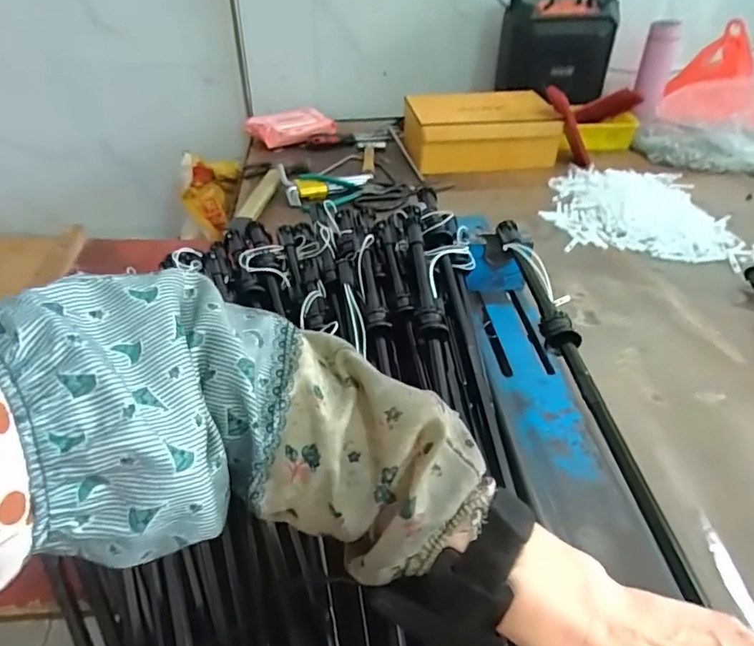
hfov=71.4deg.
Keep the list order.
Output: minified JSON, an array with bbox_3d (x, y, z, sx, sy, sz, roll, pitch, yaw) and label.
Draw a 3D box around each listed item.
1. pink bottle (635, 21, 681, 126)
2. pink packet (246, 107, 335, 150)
[{"bbox_3d":[0.564,-0.508,1.060,0.061,0.189,0.062,10,8,10],"label":"pink bottle"},{"bbox_3d":[-0.189,-0.434,1.160,0.198,0.059,0.074,-13,41,-14],"label":"pink packet"}]

